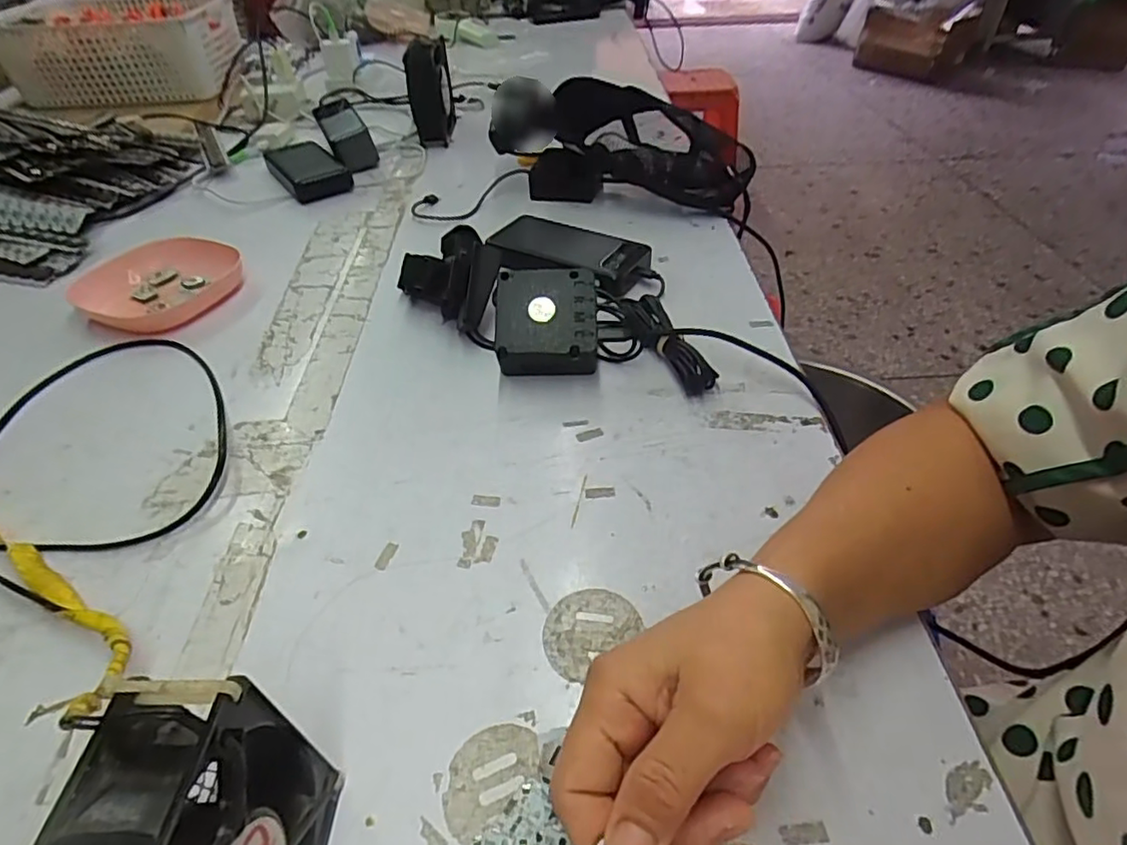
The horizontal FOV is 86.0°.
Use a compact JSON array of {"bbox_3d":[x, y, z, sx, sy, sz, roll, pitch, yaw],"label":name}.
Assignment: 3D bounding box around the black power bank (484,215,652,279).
[{"bbox_3d":[0.006,-0.170,0.600,0.161,0.027,0.076,24,50,25],"label":"black power bank"}]

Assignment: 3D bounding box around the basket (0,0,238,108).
[{"bbox_3d":[-0.835,-0.735,1.168,0.359,0.116,0.344,-5,44,-2],"label":"basket"}]

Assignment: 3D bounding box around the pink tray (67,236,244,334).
[{"bbox_3d":[-0.404,-0.137,0.594,0.147,0.023,0.135,12,46,15],"label":"pink tray"}]

